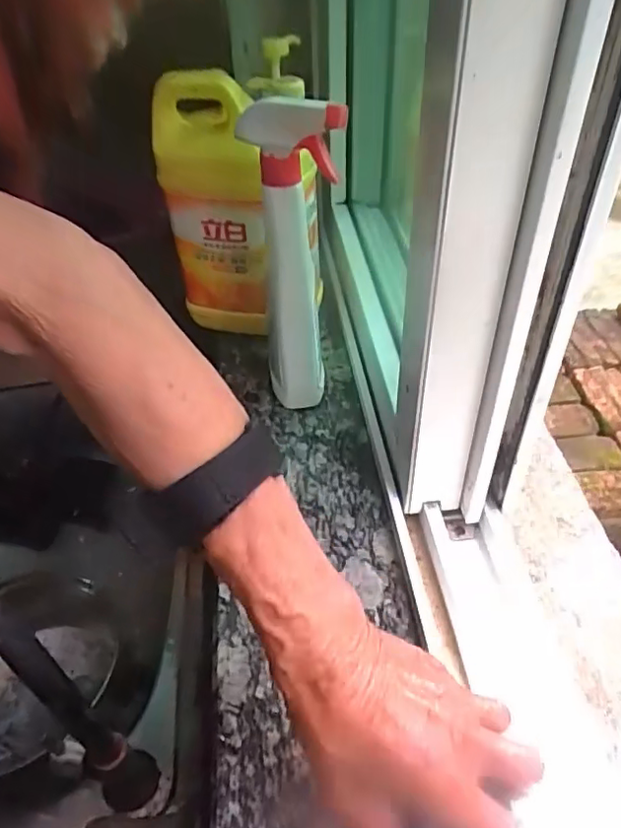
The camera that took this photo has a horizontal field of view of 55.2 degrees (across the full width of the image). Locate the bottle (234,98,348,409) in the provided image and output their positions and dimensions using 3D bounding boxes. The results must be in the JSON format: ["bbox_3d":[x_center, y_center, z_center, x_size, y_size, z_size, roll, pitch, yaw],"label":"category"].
[{"bbox_3d":[-0.012,-0.121,0.513,0.064,0.278,0.073,-12,44,-9],"label":"bottle"}]

